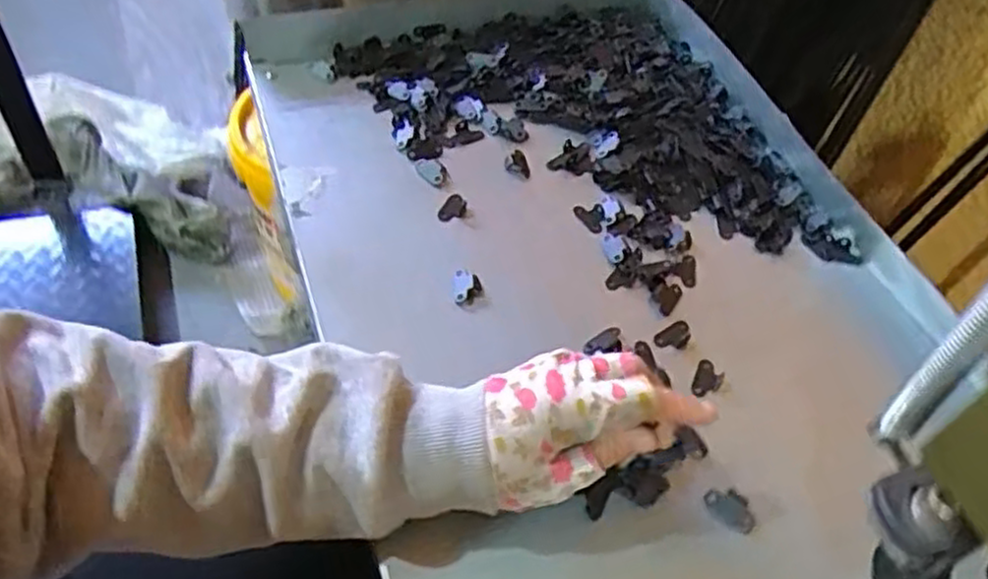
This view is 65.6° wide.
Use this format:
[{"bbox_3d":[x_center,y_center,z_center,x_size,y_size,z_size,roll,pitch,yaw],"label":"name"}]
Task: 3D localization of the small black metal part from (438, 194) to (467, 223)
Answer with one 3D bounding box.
[{"bbox_3d":[-0.029,-0.060,0.566,0.018,0.004,0.029,20,52,9],"label":"small black metal part"}]

